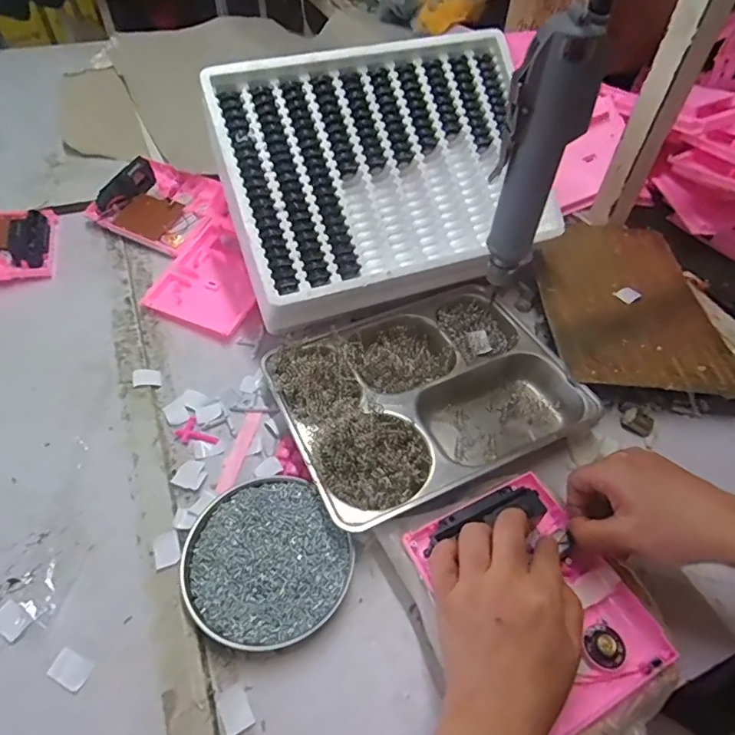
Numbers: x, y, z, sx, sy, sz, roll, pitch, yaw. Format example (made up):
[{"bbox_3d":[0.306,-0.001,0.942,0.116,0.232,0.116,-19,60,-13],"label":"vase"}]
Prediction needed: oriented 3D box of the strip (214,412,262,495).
[{"bbox_3d":[-0.126,0.081,0.498,0.017,0.005,0.091,9,51,8],"label":"strip"}]

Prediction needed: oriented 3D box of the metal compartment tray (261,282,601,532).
[{"bbox_3d":[0.057,0.017,0.512,0.277,0.036,0.216,-21,53,-15],"label":"metal compartment tray"}]

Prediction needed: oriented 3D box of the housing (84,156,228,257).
[{"bbox_3d":[-0.286,-0.234,0.702,0.155,0.047,0.136,23,55,18],"label":"housing"}]

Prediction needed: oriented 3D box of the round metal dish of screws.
[{"bbox_3d":[-0.084,0.158,0.422,0.126,0.020,0.130,-1,51,1],"label":"round metal dish of screws"}]

